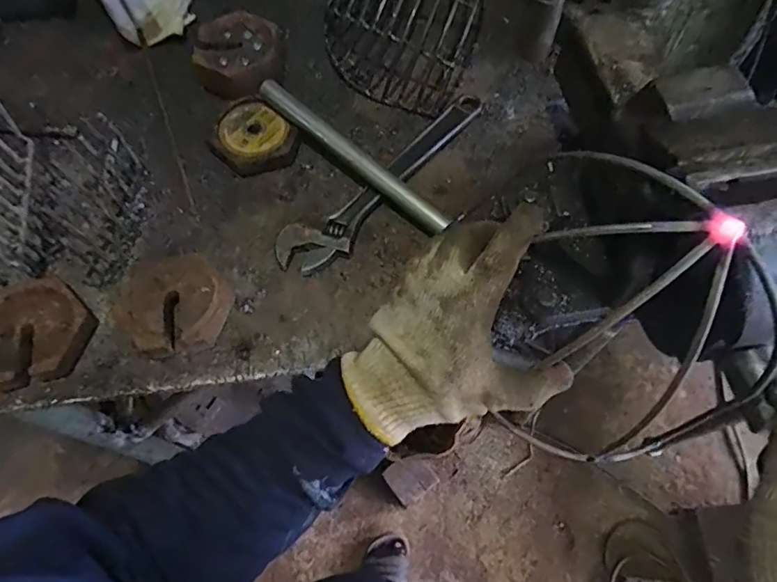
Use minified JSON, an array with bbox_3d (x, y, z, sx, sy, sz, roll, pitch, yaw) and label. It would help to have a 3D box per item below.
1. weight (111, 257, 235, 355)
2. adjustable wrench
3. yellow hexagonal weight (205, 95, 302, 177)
[{"bbox_3d":[-0.208,0.010,0.489,0.097,0.034,0.106,-1,65,1],"label":"weight"},{"bbox_3d":[0.006,-0.123,0.558,0.306,0.020,0.059,-42,71,-16],"label":"adjustable wrench"},{"bbox_3d":[-0.156,-0.174,0.586,0.097,0.024,0.083,38,72,17],"label":"yellow hexagonal weight"}]

